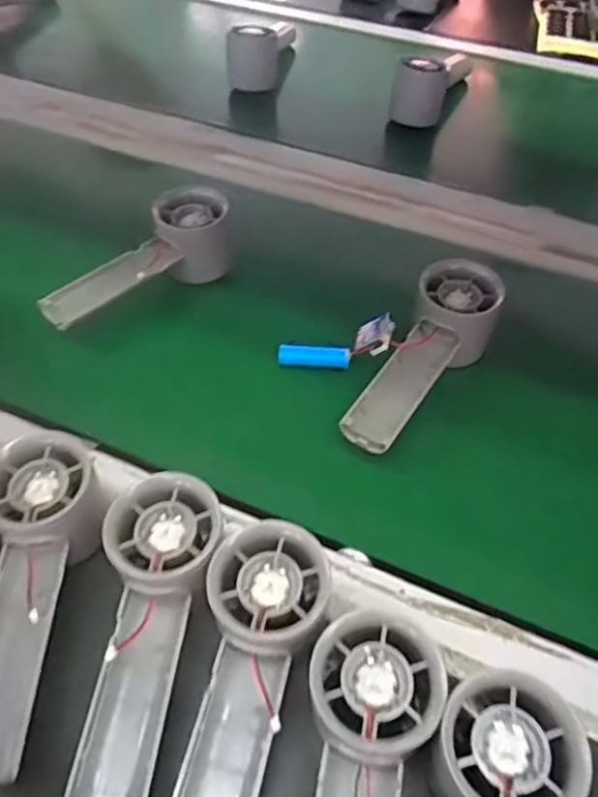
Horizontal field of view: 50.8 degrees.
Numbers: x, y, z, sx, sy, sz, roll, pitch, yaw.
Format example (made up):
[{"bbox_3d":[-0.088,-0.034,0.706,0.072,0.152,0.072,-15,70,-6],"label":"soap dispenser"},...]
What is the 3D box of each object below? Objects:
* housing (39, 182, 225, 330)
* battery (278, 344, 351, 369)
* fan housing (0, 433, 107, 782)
[{"bbox_3d":[-0.123,-0.106,0.486,0.158,0.057,0.048,-32,58,-23],"label":"housing"},{"bbox_3d":[0.011,-0.031,0.457,0.052,0.013,0.011,7,52,5],"label":"battery"},{"bbox_3d":[-0.137,0.097,0.316,0.056,0.039,0.157,1,64,1],"label":"fan housing"}]

